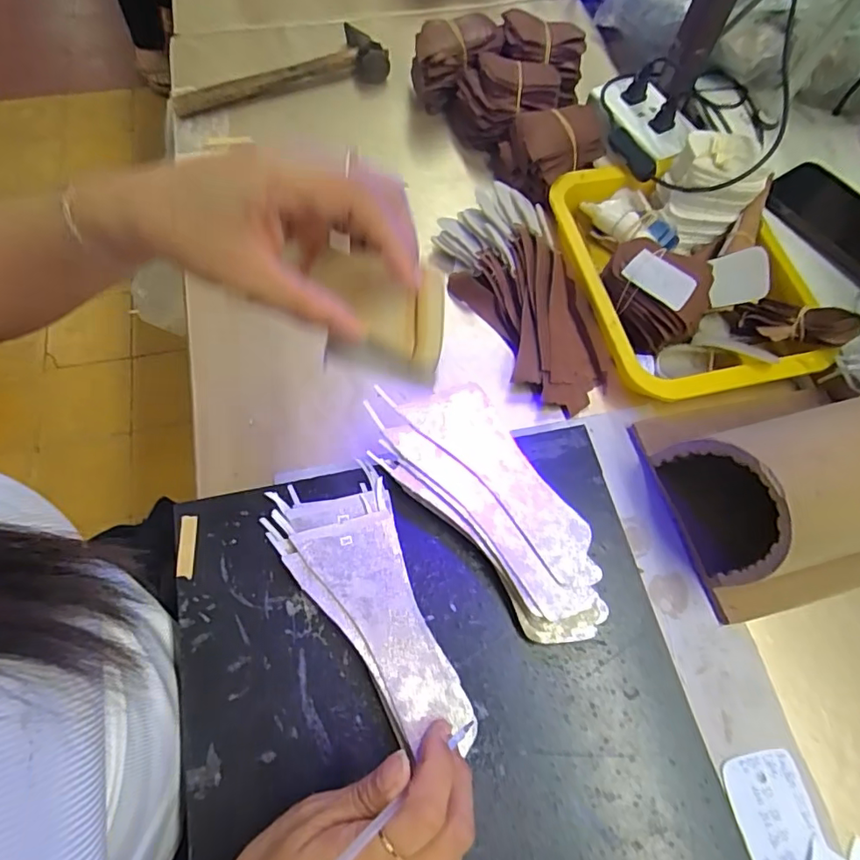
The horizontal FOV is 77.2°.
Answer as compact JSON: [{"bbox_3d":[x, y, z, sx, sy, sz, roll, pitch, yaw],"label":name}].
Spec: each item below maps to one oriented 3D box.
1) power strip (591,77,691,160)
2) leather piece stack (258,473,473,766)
[{"bbox_3d":[0.230,-0.340,0.581,0.113,0.030,0.044,33,68,-7],"label":"power strip"},{"bbox_3d":[-0.033,0.108,0.343,0.074,0.011,0.180,-31,69,-15],"label":"leather piece stack"}]

